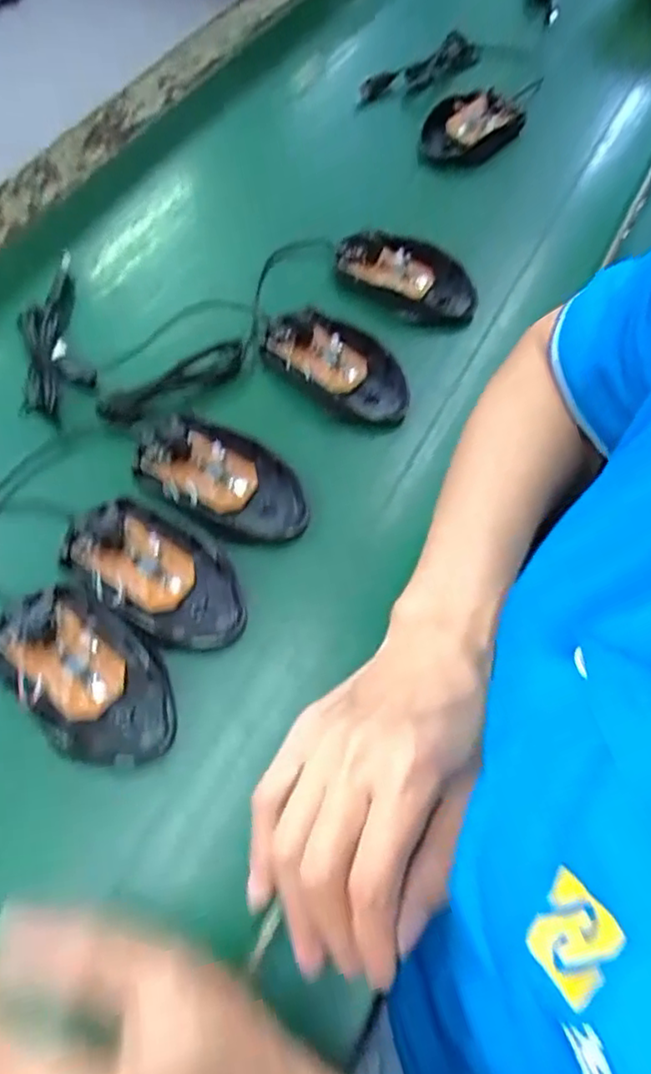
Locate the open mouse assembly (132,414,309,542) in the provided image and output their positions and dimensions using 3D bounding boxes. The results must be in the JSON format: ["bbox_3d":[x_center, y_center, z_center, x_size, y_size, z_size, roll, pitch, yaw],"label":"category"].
[{"bbox_3d":[-0.066,-0.040,0.406,0.119,0.026,0.060,27,63,9],"label":"open mouse assembly"}]

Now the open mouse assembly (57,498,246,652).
[{"bbox_3d":[-0.097,0.020,0.376,0.110,0.026,0.063,34,64,12],"label":"open mouse assembly"}]

